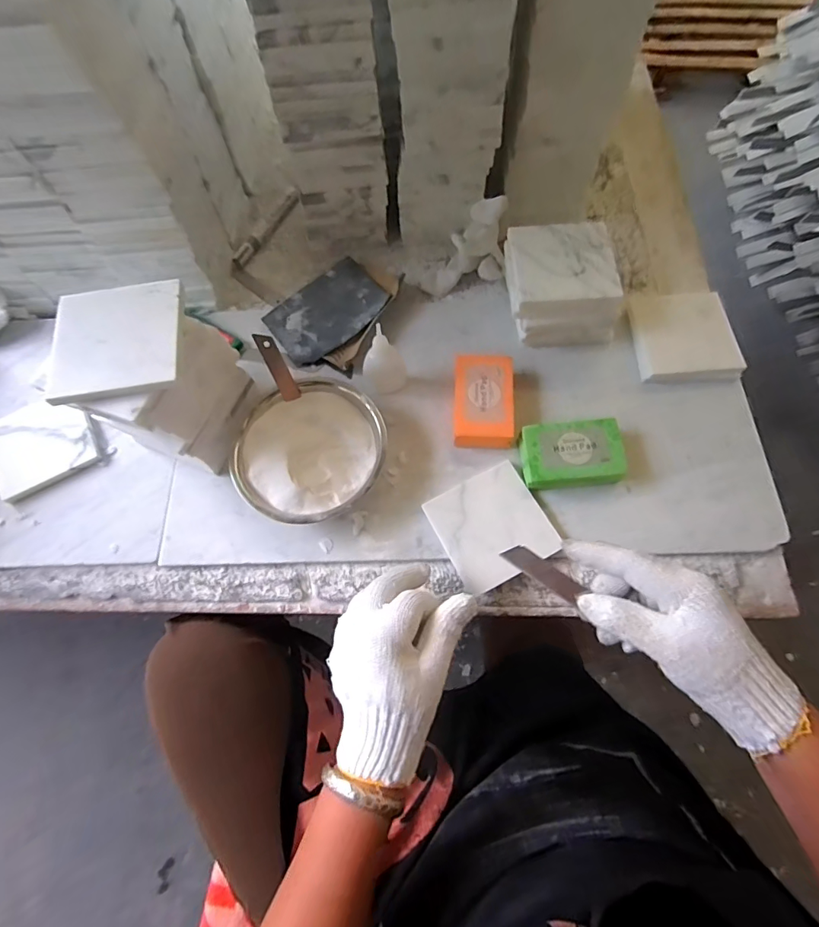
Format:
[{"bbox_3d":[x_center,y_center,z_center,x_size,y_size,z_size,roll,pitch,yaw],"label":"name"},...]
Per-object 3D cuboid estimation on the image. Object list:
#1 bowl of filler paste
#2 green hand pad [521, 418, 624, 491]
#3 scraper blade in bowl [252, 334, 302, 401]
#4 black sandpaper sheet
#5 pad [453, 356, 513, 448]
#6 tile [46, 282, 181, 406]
[{"bbox_3d":[-0.099,-0.011,0.464,0.145,0.046,0.145,0,69,0],"label":"bowl of filler paste"},{"bbox_3d":[0.158,-0.008,0.449,0.091,0.031,0.064,-4,69,-2],"label":"green hand pad"},{"bbox_3d":[-0.132,-0.096,0.457,0.018,0.072,0.010,-22,26,-1],"label":"scraper blade in bowl"},{"bbox_3d":[-0.097,-0.184,0.546,0.142,0.011,0.097,-38,74,-13],"label":"black sandpaper sheet"},{"bbox_3d":[0.077,-0.064,0.482,0.060,0.031,0.096,1,69,0],"label":"pad"},{"bbox_3d":[-0.233,-0.100,0.365,0.098,0.010,0.104,-5,69,-2],"label":"tile"}]

